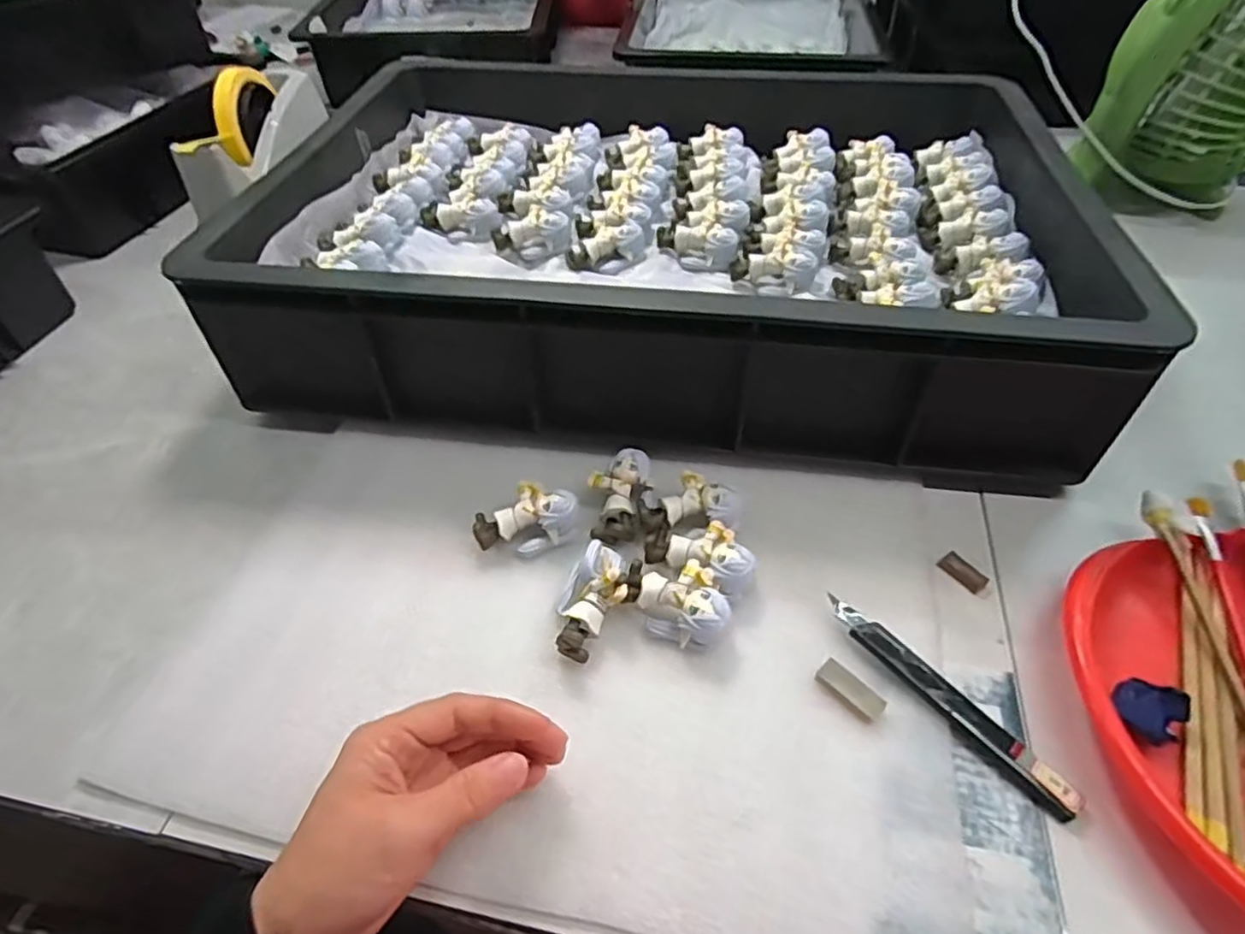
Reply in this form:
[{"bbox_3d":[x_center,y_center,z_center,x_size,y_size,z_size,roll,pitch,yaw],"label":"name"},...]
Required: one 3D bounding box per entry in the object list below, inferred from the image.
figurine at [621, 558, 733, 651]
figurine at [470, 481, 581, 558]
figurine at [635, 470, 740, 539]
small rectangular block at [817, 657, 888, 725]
[{"bbox_3d":[0.030,0.074,0.368,0.055,0.026,0.040,8,51,9],"label":"figurine"},{"bbox_3d":[-0.059,0.032,0.410,0.061,0.027,0.038,-15,52,-10],"label":"figurine"},{"bbox_3d":[0.043,0.024,0.413,0.064,0.027,0.034,-3,51,0],"label":"figurine"},{"bbox_3d":[0.117,0.114,0.343,0.035,0.006,0.014,34,60,26],"label":"small rectangular block"}]

